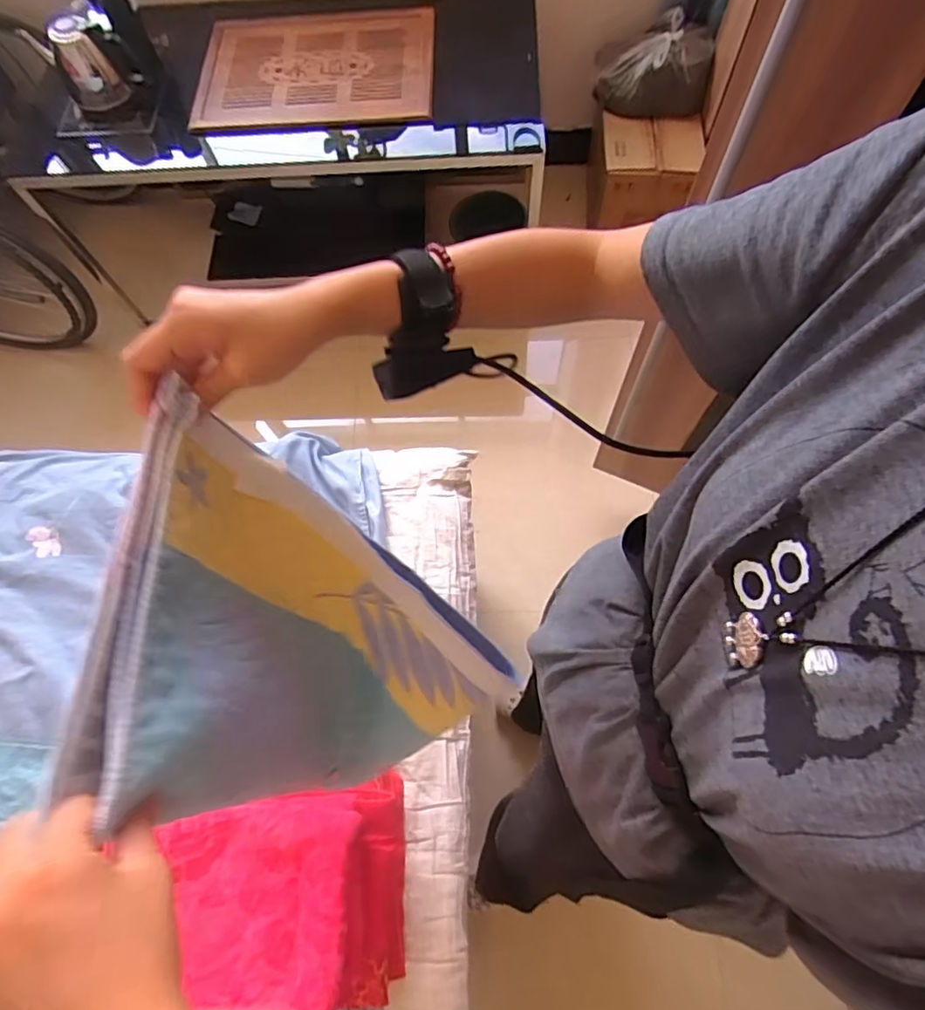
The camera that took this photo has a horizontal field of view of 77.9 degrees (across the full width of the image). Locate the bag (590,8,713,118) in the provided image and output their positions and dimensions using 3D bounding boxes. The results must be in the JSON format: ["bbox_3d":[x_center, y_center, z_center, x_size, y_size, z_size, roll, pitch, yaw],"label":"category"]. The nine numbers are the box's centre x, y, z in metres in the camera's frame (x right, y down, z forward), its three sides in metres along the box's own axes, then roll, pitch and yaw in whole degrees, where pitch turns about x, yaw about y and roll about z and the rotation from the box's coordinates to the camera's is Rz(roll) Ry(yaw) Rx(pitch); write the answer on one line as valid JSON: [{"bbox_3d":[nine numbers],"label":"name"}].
[{"bbox_3d":[0.473,-1.082,1.423,0.259,0.163,0.140,-9,68,1],"label":"bag"}]

